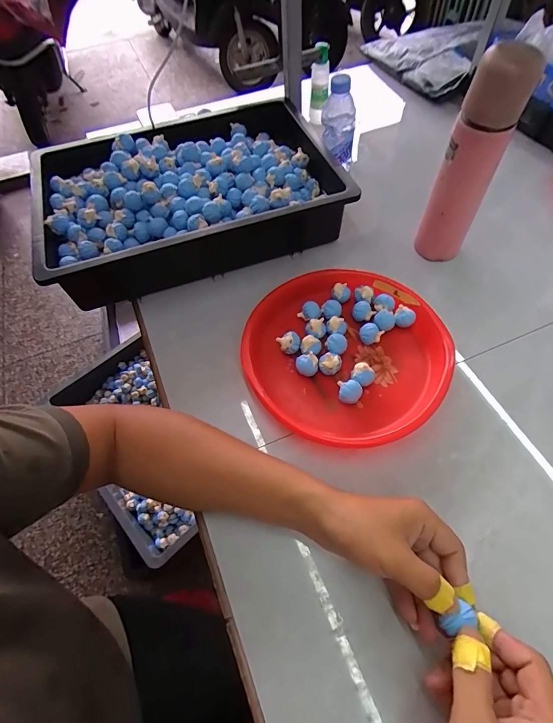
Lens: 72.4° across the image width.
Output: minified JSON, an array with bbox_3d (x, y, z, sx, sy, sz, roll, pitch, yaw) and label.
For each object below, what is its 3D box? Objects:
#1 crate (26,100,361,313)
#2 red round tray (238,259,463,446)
[{"bbox_3d":[-0.117,-0.273,0.610,0.470,0.105,0.293,-19,58,-8],"label":"crate"},{"bbox_3d":[0.089,-0.013,0.488,0.244,0.039,0.250,-2,57,3],"label":"red round tray"}]

